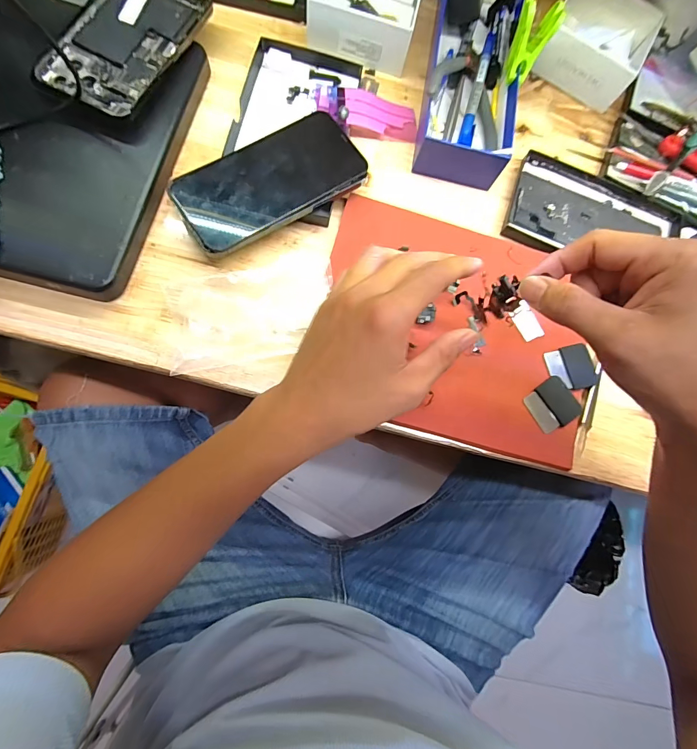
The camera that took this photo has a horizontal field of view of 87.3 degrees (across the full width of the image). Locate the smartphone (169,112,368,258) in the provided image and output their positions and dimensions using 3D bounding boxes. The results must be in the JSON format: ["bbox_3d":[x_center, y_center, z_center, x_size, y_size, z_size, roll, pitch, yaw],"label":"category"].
[{"bbox_3d":[-0.065,-0.164,0.306,0.158,0.012,0.076,-33,84,-12],"label":"smartphone"}]

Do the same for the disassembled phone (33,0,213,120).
[{"bbox_3d":[-0.188,-0.289,0.311,0.080,0.008,0.155,26,76,-6],"label":"disassembled phone"}]

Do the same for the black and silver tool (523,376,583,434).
[{"bbox_3d":[0.179,0.026,0.320,0.044,0.006,0.040,-31,84,-12],"label":"black and silver tool"}]

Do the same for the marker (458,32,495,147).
[{"bbox_3d":[0.128,-0.280,0.371,0.013,0.012,0.131,13,90,-5],"label":"marker"}]

